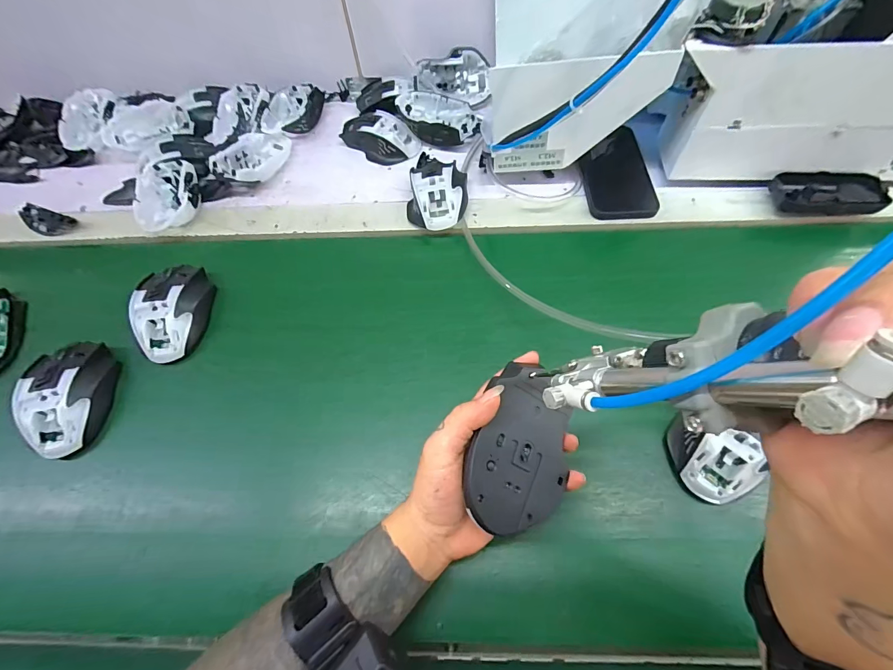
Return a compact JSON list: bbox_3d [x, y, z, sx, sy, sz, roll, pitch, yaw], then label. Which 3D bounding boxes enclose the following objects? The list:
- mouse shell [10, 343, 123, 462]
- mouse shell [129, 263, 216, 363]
[{"bbox_3d":[-0.375,0.060,0.384,0.070,0.036,0.113,-19,66,-5],"label":"mouse shell"},{"bbox_3d":[-0.300,-0.027,0.421,0.065,0.031,0.112,-4,66,2],"label":"mouse shell"}]

